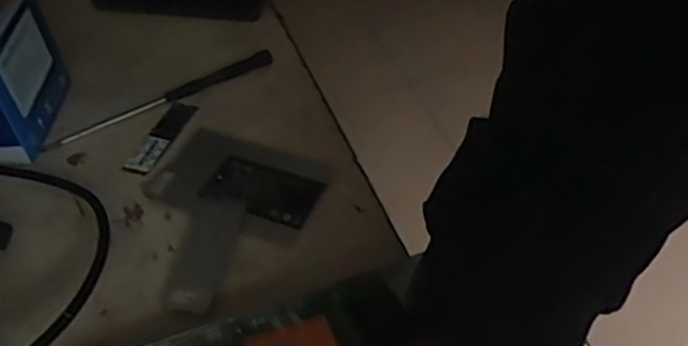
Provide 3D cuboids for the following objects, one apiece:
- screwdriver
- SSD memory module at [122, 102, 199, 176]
[{"bbox_3d":[-0.139,-0.059,0.533,0.184,0.017,0.013,-25,47,-23],"label":"screwdriver"},{"bbox_3d":[-0.135,-0.028,0.509,0.021,0.005,0.078,13,44,15],"label":"SSD memory module"}]

